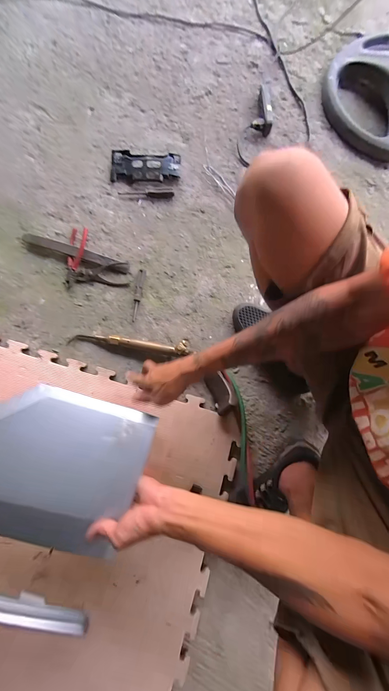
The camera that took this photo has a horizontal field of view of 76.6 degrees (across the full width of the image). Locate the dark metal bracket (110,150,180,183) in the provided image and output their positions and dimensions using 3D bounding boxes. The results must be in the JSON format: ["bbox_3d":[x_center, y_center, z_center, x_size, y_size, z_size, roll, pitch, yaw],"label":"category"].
[{"bbox_3d":[-0.147,-0.533,0.733,0.204,0.028,0.093,2,80,-1],"label":"dark metal bracket"}]

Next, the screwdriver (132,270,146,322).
[{"bbox_3d":[-0.156,-0.138,0.676,0.019,0.014,0.145,8,80,0],"label":"screwdriver"}]

